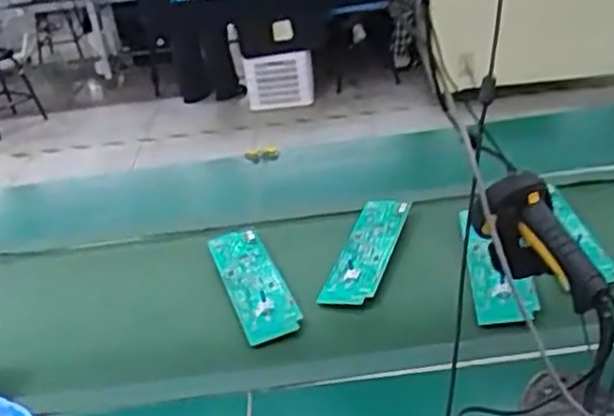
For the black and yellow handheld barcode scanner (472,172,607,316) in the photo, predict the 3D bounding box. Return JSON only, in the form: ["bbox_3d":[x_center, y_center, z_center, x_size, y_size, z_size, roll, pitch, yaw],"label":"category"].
[{"bbox_3d":[0.233,0.032,0.737,0.060,0.104,0.149,-16,28,-17],"label":"black and yellow handheld barcode scanner"}]

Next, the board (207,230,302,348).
[{"bbox_3d":[-0.085,0.110,1.113,0.080,0.014,0.275,-26,35,-6],"label":"board"}]

